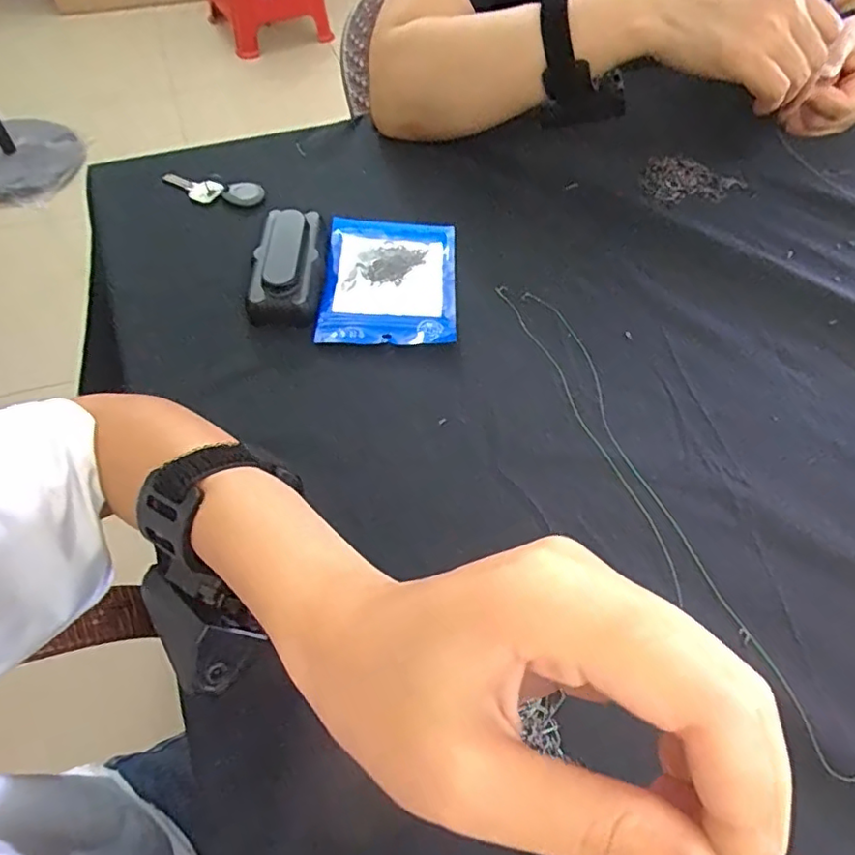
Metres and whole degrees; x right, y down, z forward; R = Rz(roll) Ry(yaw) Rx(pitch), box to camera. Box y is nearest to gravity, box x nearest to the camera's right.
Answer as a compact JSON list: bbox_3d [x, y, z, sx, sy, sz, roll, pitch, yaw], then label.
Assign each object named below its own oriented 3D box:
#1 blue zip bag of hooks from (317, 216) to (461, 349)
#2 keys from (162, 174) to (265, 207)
[{"bbox_3d":[-0.027,-0.114,0.455,0.099,0.009,0.133,2,56,-1],"label":"blue zip bag of hooks"},{"bbox_3d":[-0.193,-0.211,0.523,0.098,0.012,0.029,15,57,8],"label":"keys"}]

